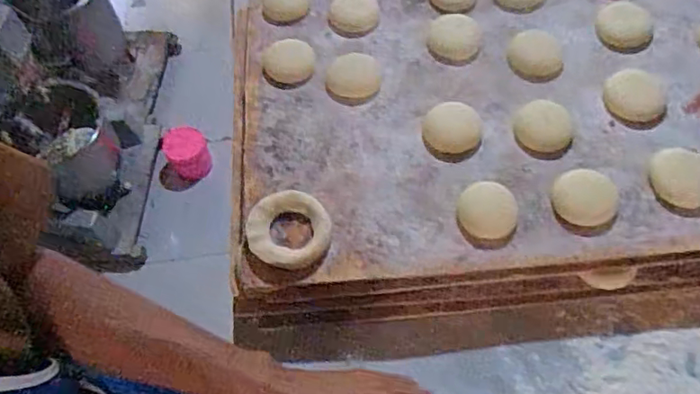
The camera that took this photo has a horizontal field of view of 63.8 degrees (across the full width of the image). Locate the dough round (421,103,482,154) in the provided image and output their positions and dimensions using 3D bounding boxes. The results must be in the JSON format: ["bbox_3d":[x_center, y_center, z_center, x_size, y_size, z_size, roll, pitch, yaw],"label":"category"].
[{"bbox_3d":[0.104,-0.071,0.574,0.058,0.017,0.053,-1,60,2],"label":"dough round"}]

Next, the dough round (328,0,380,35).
[{"bbox_3d":[0.004,-0.222,0.671,0.059,0.027,0.061,-1,60,2],"label":"dough round"}]

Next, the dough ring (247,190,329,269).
[{"bbox_3d":[-0.055,0.031,0.520,0.076,0.014,0.072,-1,60,2],"label":"dough ring"}]

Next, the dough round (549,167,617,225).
[{"bbox_3d":[0.221,0.000,0.530,0.056,0.011,0.054,-1,60,2],"label":"dough round"}]

